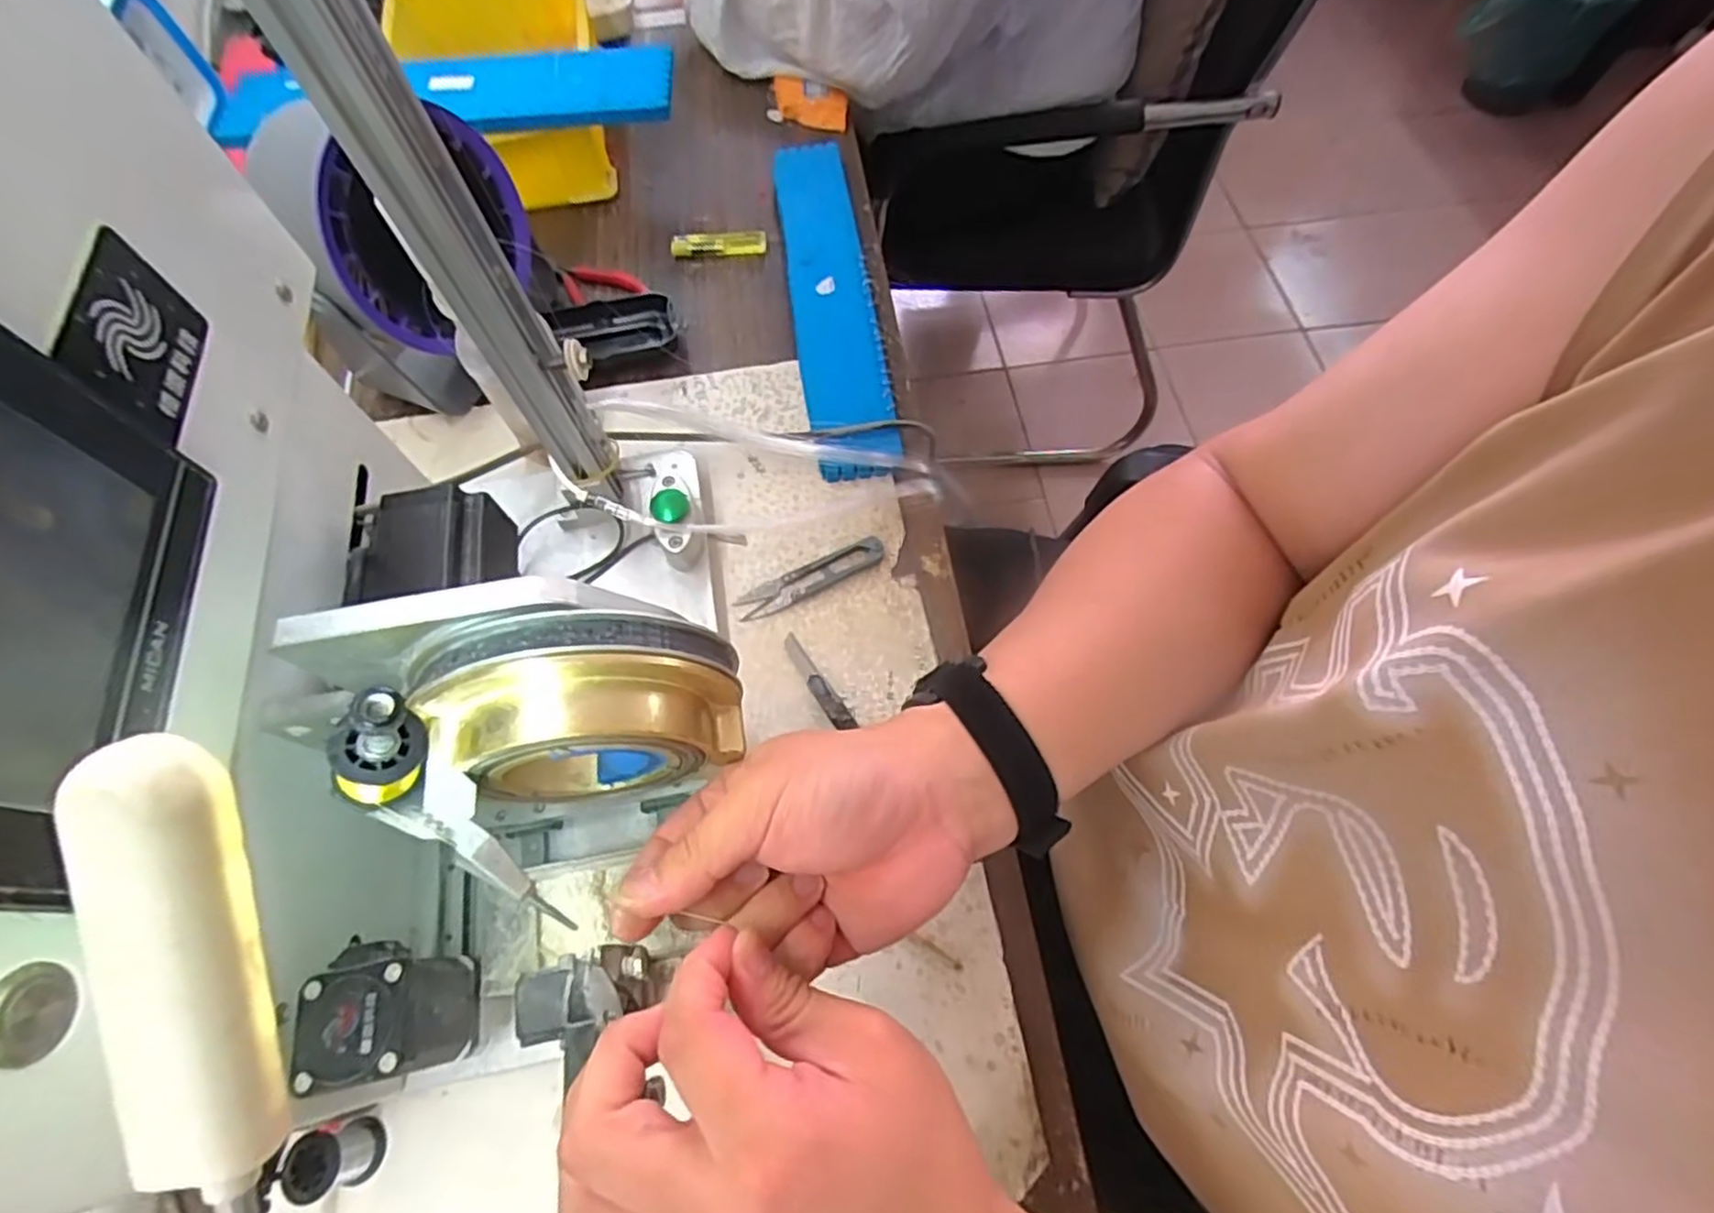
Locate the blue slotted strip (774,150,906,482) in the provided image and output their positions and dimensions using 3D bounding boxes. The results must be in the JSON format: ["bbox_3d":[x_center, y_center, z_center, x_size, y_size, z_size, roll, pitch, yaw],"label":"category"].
[{"bbox_3d":[-0.021,-0.244,0.563,0.061,0.012,0.333,-8,67,-3],"label":"blue slotted strip"}]

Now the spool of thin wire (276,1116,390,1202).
[{"bbox_3d":[-0.242,0.256,0.334,0.025,0.037,0.028,-19,68,-7],"label":"spool of thin wire"}]

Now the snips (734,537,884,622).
[{"bbox_3d":[-0.030,-0.019,0.474,0.101,0.008,0.022,-23,68,-9],"label":"snips"}]

